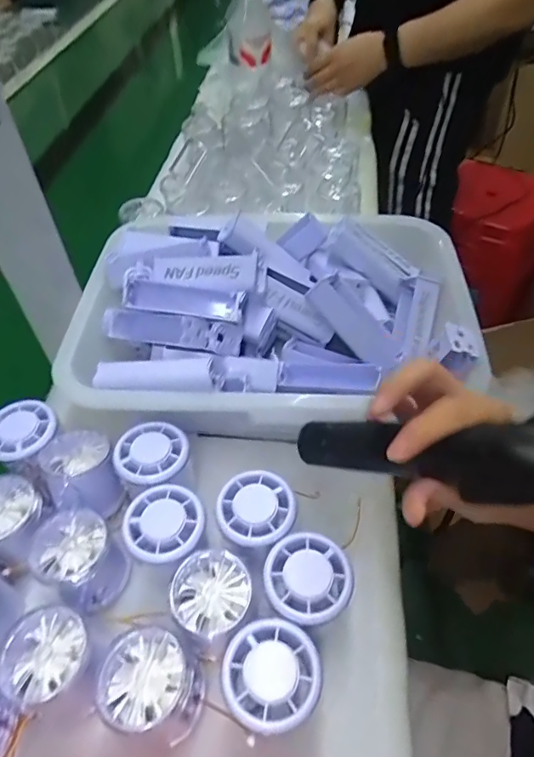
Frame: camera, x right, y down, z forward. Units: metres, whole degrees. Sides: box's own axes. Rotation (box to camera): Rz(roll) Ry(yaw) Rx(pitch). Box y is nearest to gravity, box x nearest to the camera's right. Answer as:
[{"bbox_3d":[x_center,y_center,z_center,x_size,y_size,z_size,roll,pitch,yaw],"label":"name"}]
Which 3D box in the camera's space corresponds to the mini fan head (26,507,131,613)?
[{"bbox_3d":[-0.137,0.130,0.364,0.062,0.052,0.055,26,54,22],"label":"mini fan head"}]

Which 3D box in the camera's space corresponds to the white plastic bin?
[{"bbox_3d":[0.003,-0.065,0.479,0.355,0.091,0.254,-1,48,0],"label":"white plastic bin"}]

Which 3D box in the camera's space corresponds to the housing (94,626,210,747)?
[{"bbox_3d":[-0.069,0.190,0.311,0.057,0.050,0.052,0,48,0],"label":"housing"}]

